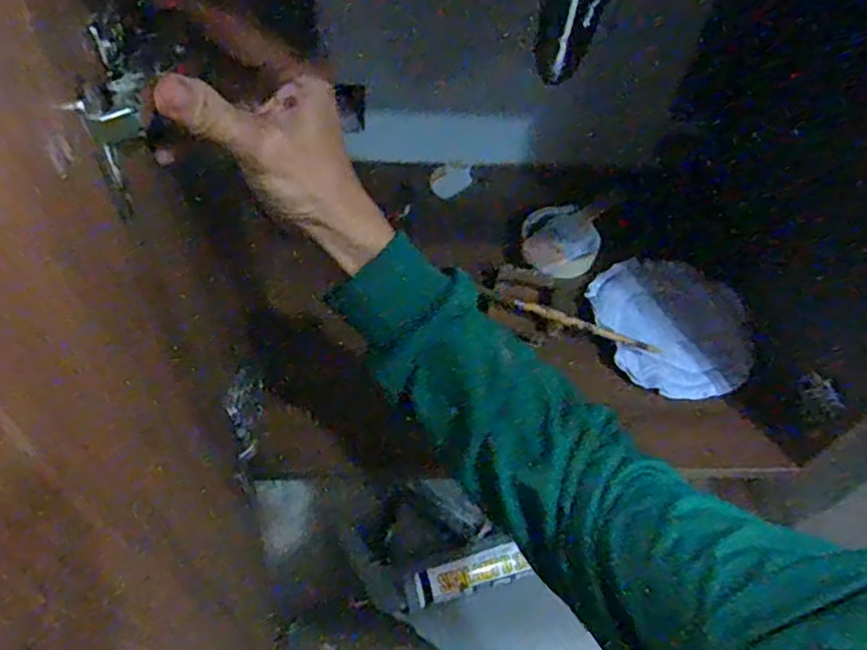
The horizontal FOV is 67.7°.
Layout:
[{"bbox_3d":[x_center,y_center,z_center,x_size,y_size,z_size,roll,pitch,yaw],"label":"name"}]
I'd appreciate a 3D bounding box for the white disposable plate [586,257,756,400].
[{"bbox_3d":[0.243,-0.008,0.666,0.143,0.047,0.164,-3,55,-8],"label":"white disposable plate"}]

